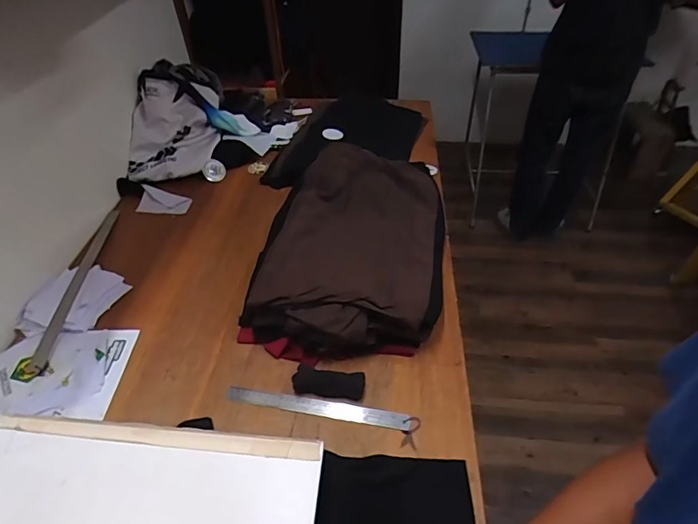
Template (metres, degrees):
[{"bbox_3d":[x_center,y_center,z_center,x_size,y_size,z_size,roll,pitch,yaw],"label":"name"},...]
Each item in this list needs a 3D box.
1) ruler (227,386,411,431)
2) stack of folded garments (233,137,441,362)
[{"bbox_3d":[-0.055,0.251,0.778,0.315,0.009,0.028,7,54,8],"label":"ruler"},{"bbox_3d":[0.005,-0.022,0.953,0.389,0.150,0.477,7,44,8],"label":"stack of folded garments"}]

